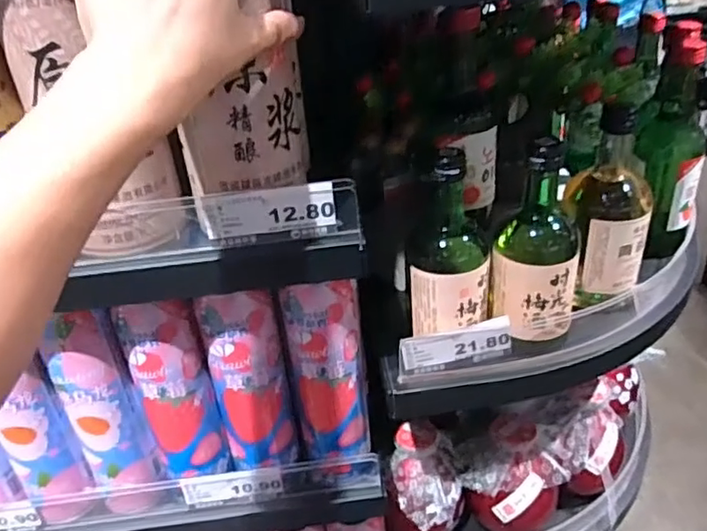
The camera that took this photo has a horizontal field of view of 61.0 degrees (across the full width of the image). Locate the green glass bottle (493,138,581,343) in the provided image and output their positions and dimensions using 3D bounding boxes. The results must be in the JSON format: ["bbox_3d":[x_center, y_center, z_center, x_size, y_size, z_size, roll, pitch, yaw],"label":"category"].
[{"bbox_3d":[0.149,-0.019,0.489,0.070,0.153,0.068,7,33,20],"label":"green glass bottle"}]

